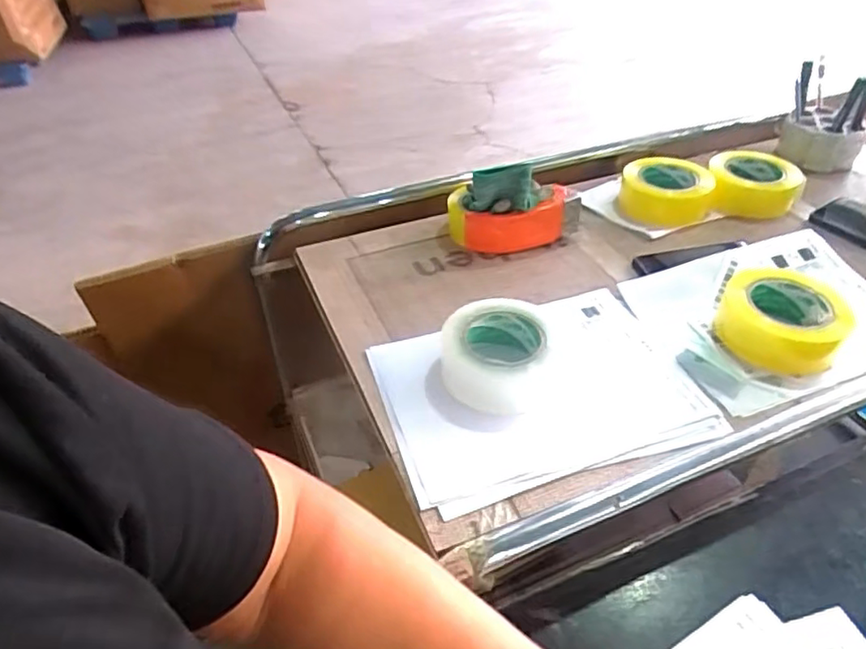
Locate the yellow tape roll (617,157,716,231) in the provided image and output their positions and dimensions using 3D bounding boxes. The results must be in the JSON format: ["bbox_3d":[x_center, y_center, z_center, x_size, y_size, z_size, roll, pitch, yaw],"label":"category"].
[{"bbox_3d":[0.333,-0.187,0.870,0.126,0.050,0.132,14,43,17],"label":"yellow tape roll"}]

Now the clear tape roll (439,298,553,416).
[{"bbox_3d":[0.066,0.030,0.619,0.111,0.049,0.117,-1,41,0],"label":"clear tape roll"}]

